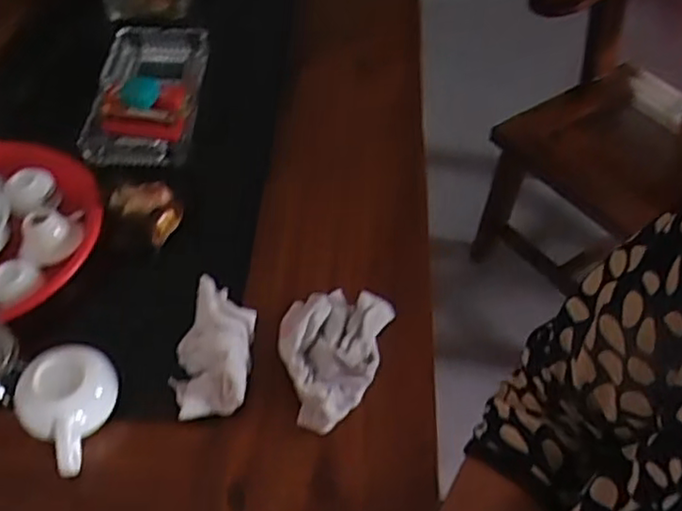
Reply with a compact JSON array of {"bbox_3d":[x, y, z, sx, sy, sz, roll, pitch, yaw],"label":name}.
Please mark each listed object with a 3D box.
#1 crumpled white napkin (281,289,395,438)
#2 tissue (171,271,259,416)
[{"bbox_3d":[-0.012,0.083,0.601,0.096,0.038,0.139,14,51,8],"label":"crumpled white napkin"},{"bbox_3d":[-0.114,0.077,0.593,0.071,0.059,0.127,3,50,-1],"label":"tissue"}]

